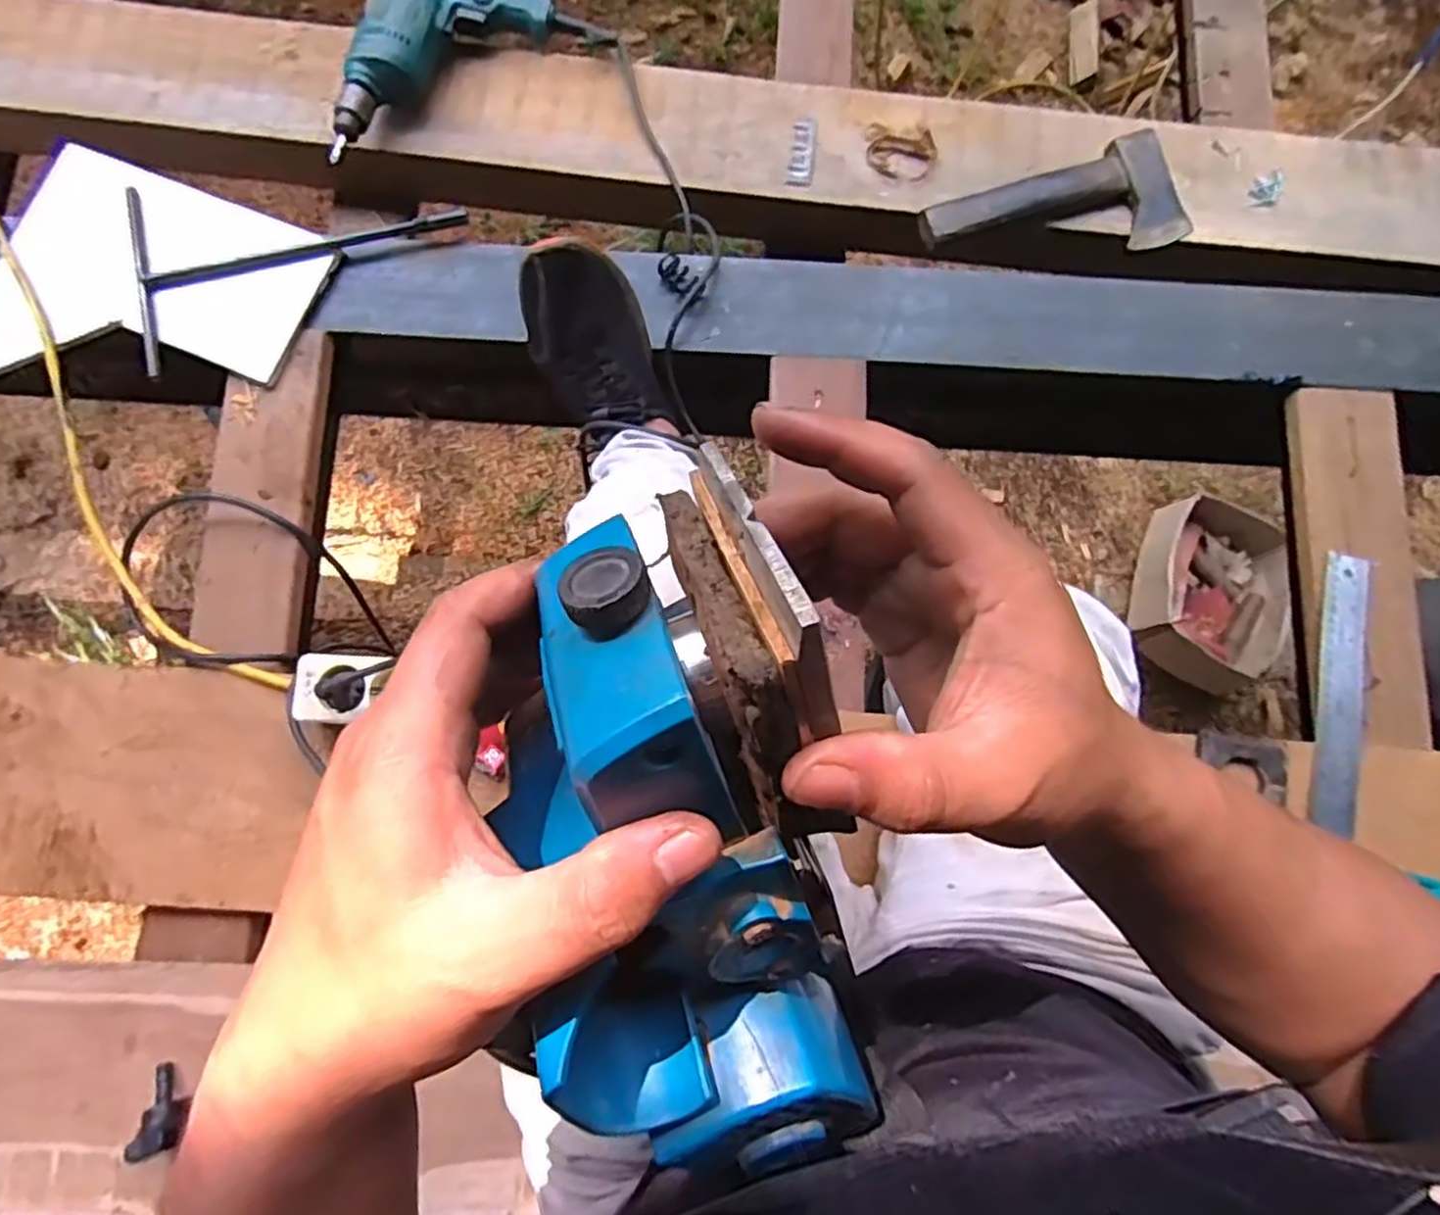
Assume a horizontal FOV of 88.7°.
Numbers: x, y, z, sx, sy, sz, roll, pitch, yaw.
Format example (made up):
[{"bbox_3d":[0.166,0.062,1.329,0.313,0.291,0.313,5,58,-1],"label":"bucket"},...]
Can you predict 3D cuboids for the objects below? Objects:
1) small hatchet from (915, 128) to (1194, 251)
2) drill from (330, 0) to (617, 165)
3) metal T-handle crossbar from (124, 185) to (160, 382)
[{"bbox_3d":[0.349,-0.403,0.764,0.269,0.031,0.112,-20,81,-4],"label":"small hatchet"},{"bbox_3d":[-0.300,-0.600,0.773,0.315,0.061,0.139,-35,82,-6],"label":"drill"},{"bbox_3d":[-0.543,-0.307,0.692,0.014,0.008,0.200,-14,79,-1],"label":"metal T-handle crossbar"}]

